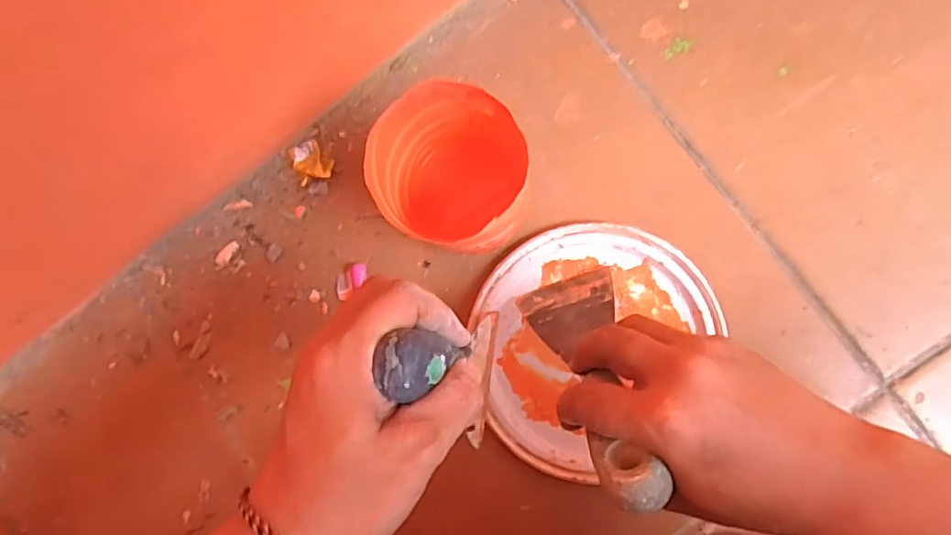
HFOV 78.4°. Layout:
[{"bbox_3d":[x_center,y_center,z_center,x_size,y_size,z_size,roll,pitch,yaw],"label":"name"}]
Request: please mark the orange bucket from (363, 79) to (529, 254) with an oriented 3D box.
[{"bbox_3d":[-0.012,-0.055,0.377,0.083,0.128,0.084,0,86,7],"label":"orange bucket"}]

